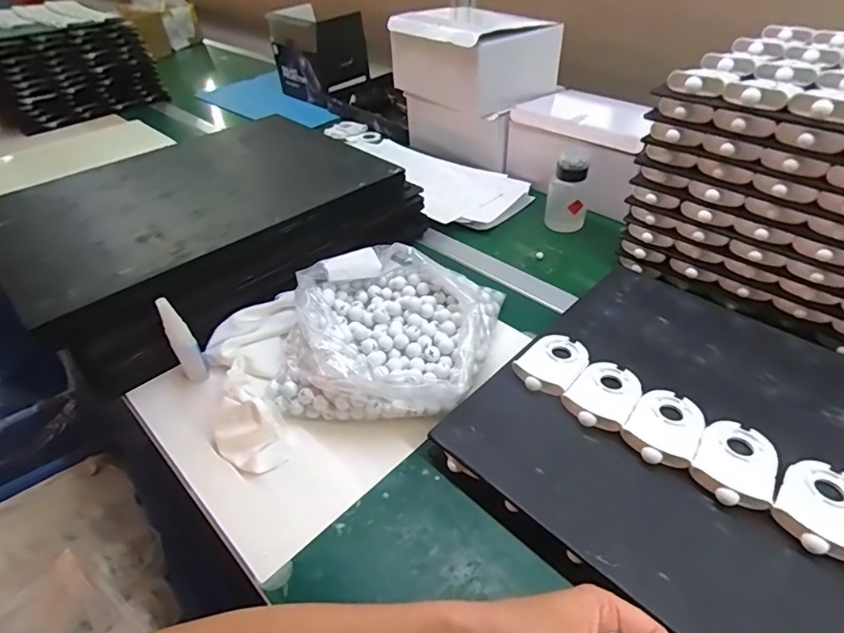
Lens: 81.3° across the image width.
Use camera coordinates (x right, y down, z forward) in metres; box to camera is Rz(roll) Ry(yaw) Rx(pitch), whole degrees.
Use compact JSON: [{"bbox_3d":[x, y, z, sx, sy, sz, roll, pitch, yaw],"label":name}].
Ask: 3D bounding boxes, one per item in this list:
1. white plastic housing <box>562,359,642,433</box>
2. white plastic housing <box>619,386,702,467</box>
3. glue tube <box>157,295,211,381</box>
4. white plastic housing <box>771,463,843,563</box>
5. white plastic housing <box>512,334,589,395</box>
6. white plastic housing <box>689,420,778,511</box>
[{"bbox_3d":[0.178,0.075,0.480,0.058,0.010,0.089,28,50,31],"label":"white plastic housing"},{"bbox_3d":[0.222,0.100,0.449,0.058,0.012,0.089,27,49,30],"label":"white plastic housing"},{"bbox_3d":[-0.257,0.027,0.528,0.023,0.112,0.016,-29,47,-26],"label":"glue tube"},{"bbox_3d":[0.316,0.150,0.388,0.059,0.012,0.086,29,50,31],"label":"white plastic housing"},{"bbox_3d":[0.138,0.048,0.508,0.087,0.012,0.058,-33,49,-30],"label":"white plastic housing"},{"bbox_3d":[0.268,0.124,0.419,0.058,0.011,0.088,24,48,28],"label":"white plastic housing"}]

